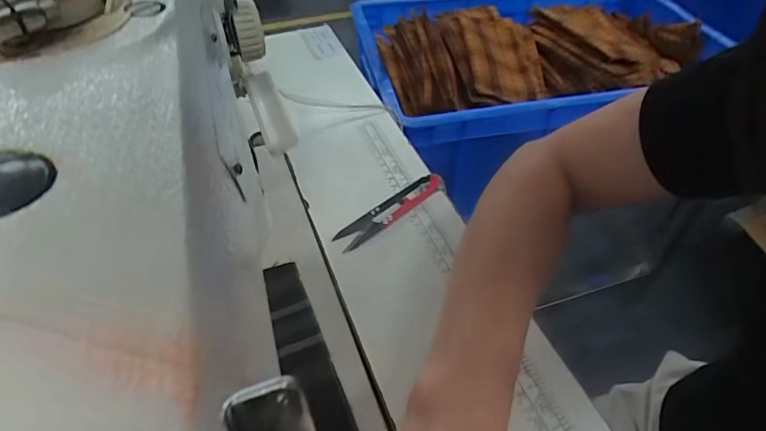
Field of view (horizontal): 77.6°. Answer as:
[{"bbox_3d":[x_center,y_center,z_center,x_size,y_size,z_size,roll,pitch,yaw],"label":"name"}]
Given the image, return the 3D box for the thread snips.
[{"bbox_3d":[0.007,-0.005,0.383,0.103,0.006,0.023,-36,56,-28],"label":"thread snips"}]

